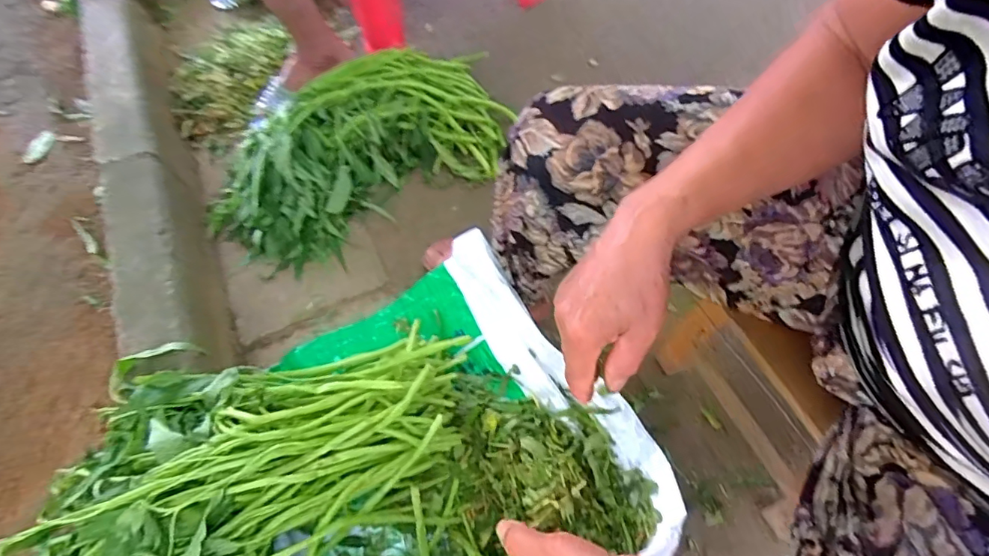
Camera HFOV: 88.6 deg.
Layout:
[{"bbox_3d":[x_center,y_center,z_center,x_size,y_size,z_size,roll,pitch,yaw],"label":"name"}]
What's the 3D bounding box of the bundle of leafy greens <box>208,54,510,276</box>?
[{"bbox_3d":[-0.227,-0.222,0.884,0.550,0.134,0.265,-37,68,-15],"label":"bundle of leafy greens"}]

